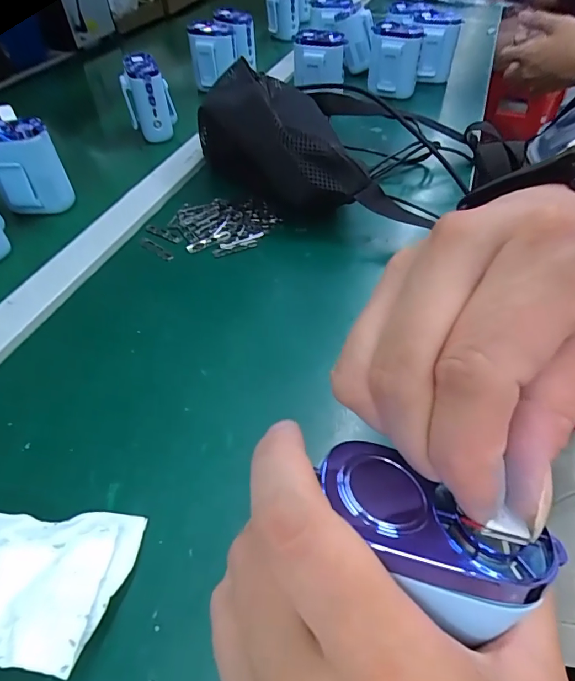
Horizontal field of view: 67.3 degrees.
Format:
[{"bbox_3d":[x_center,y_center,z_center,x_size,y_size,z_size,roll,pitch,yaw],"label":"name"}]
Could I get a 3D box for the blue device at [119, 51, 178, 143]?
[{"bbox_3d":[-0.173,-0.302,0.538,0.056,0.078,0.061,-13,49,-9],"label":"blue device"}]

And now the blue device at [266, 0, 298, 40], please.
[{"bbox_3d":[-0.011,-0.648,0.846,0.063,0.088,0.084,-4,49,-1],"label":"blue device"}]

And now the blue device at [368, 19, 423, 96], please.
[{"bbox_3d":[0.149,-0.389,0.606,0.067,0.084,0.054,6,49,7],"label":"blue device"}]

